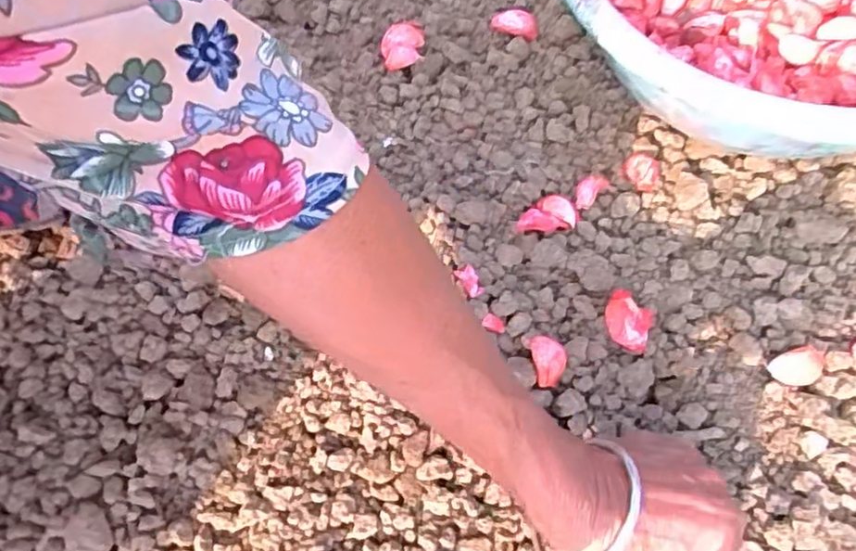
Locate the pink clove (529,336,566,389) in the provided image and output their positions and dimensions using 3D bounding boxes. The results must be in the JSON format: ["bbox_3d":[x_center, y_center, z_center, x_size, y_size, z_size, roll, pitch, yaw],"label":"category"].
[{"bbox_3d":[0.075,0.053,0.415,0.021,0.018,0.030,-11,68,-2],"label":"pink clove"}]

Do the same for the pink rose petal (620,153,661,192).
[{"bbox_3d":[0.146,-0.072,0.462,0.024,0.015,0.027,22,71,11],"label":"pink rose petal"}]

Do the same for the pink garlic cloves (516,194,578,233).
[{"bbox_3d":[0.080,-0.042,0.457,0.040,0.010,0.024,-9,68,-1],"label":"pink garlic cloves"}]

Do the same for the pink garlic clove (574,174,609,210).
[{"bbox_3d":[0.109,-0.057,0.460,0.015,0.015,0.025,42,76,17],"label":"pink garlic clove"}]

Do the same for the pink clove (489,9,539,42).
[{"bbox_3d":[0.068,-0.198,0.530,0.038,0.010,0.020,21,71,10],"label":"pink clove"}]

